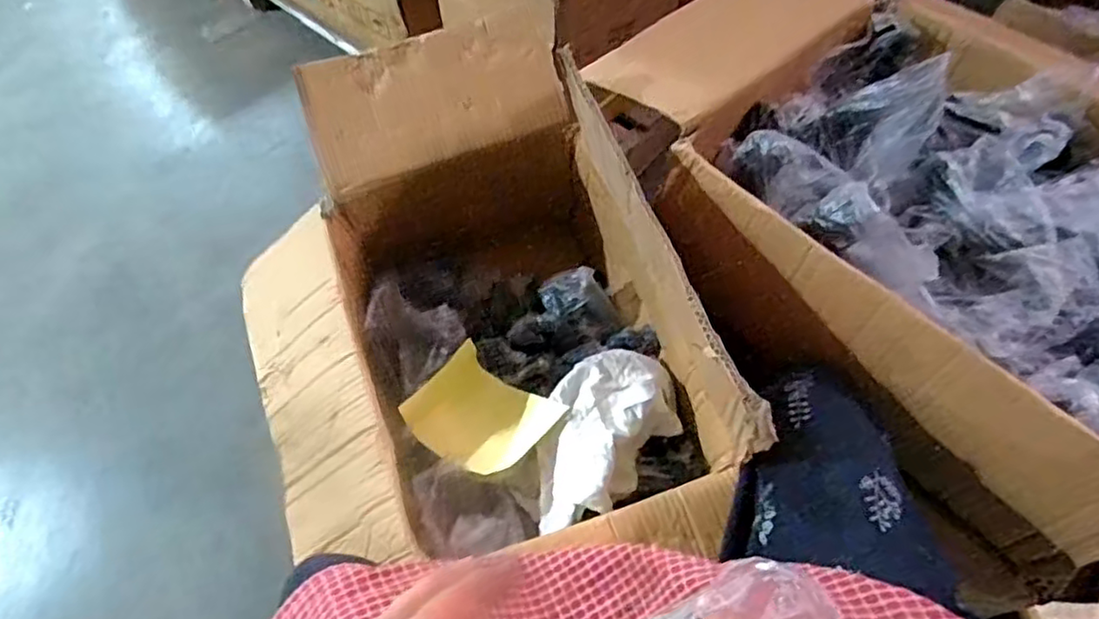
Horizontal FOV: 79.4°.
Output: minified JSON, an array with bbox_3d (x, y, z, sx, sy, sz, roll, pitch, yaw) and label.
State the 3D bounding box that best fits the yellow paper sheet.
[{"bbox_3d":[-0.083,0.130,0.811,0.160,0.049,0.134,36,67,21],"label":"yellow paper sheet"}]

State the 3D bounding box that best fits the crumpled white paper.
[{"bbox_3d":[0.064,0.149,0.805,0.142,0.077,0.263,25,49,16],"label":"crumpled white paper"}]

